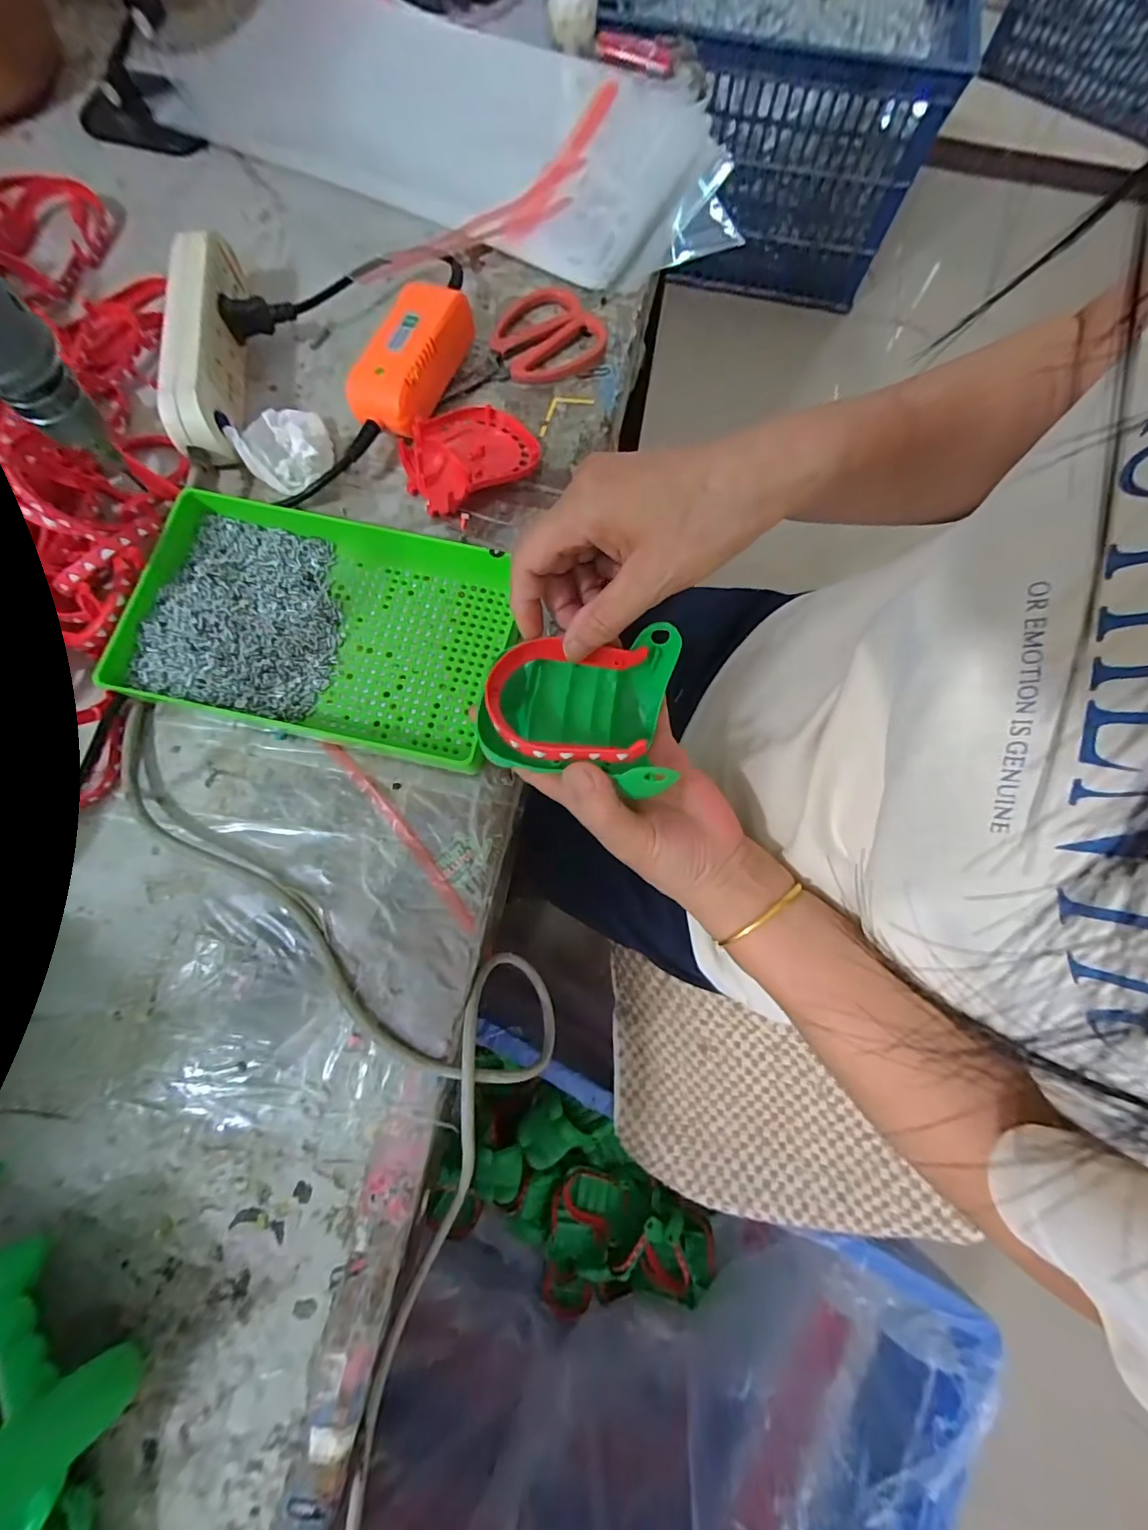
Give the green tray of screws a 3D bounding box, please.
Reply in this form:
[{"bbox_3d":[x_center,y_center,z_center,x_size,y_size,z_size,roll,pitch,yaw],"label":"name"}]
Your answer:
[{"bbox_3d":[-0.166,-0.091,0.339,0.242,0.037,0.148,12,77,2],"label":"green tray of screws"}]

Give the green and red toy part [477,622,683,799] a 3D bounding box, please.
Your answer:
[{"bbox_3d":[0.004,-0.033,0.262,0.091,0.058,0.086,12,77,3],"label":"green and red toy part"}]

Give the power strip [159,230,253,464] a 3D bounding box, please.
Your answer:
[{"bbox_3d":[-0.272,-0.308,0.376,0.031,0.058,0.177,-6,77,-2],"label":"power strip"}]

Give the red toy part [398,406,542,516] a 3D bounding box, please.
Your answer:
[{"bbox_3d":[-0.079,-0.237,0.381,0.099,0.027,0.080,-37,80,-9],"label":"red toy part"}]

